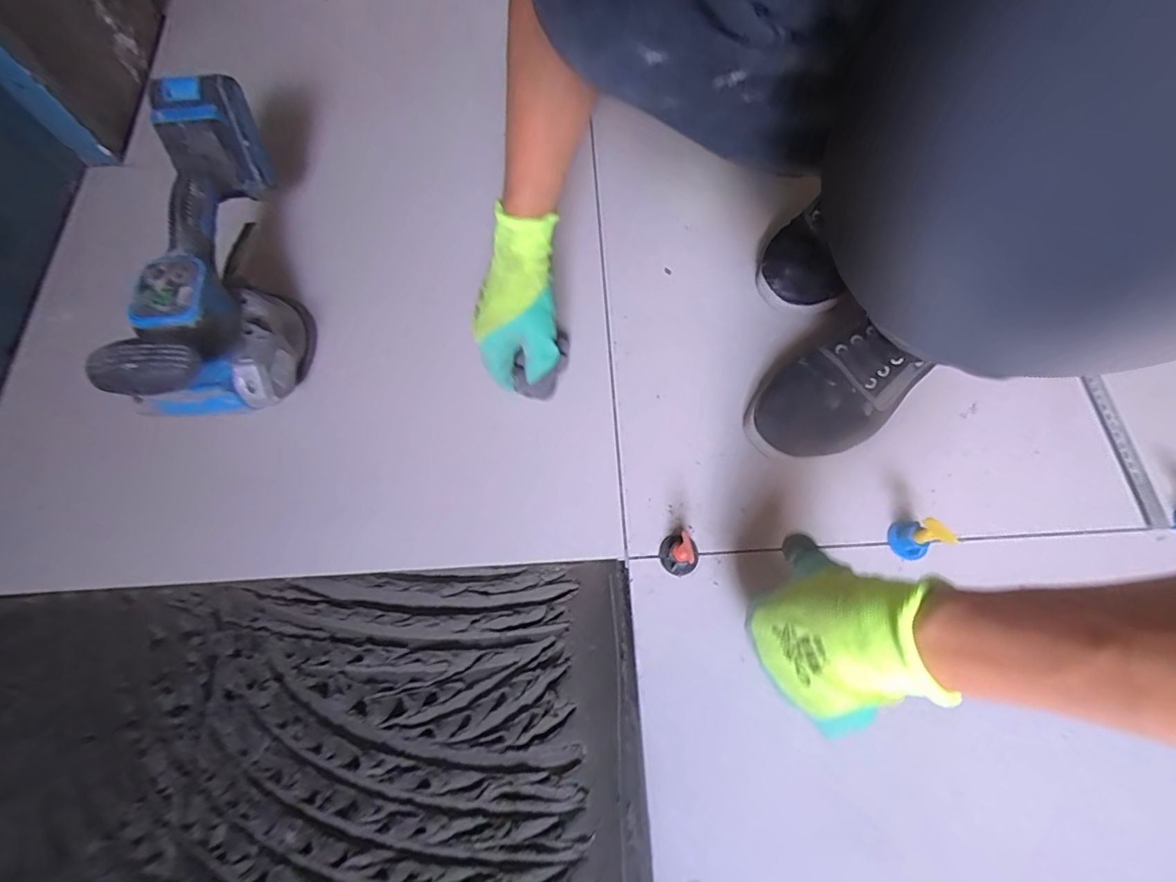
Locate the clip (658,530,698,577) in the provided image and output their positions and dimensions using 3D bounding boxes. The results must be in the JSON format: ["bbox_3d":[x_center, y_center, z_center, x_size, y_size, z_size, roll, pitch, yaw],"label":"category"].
[{"bbox_3d":[0.078,0.097,0.446,0.029,0.040,0.034,-30,72,-9],"label":"clip"}]

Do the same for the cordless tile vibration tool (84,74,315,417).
[{"bbox_3d":[-0.347,-0.177,0.483,0.120,0.155,0.305,-1,83,1],"label":"cordless tile vibration tool"}]

